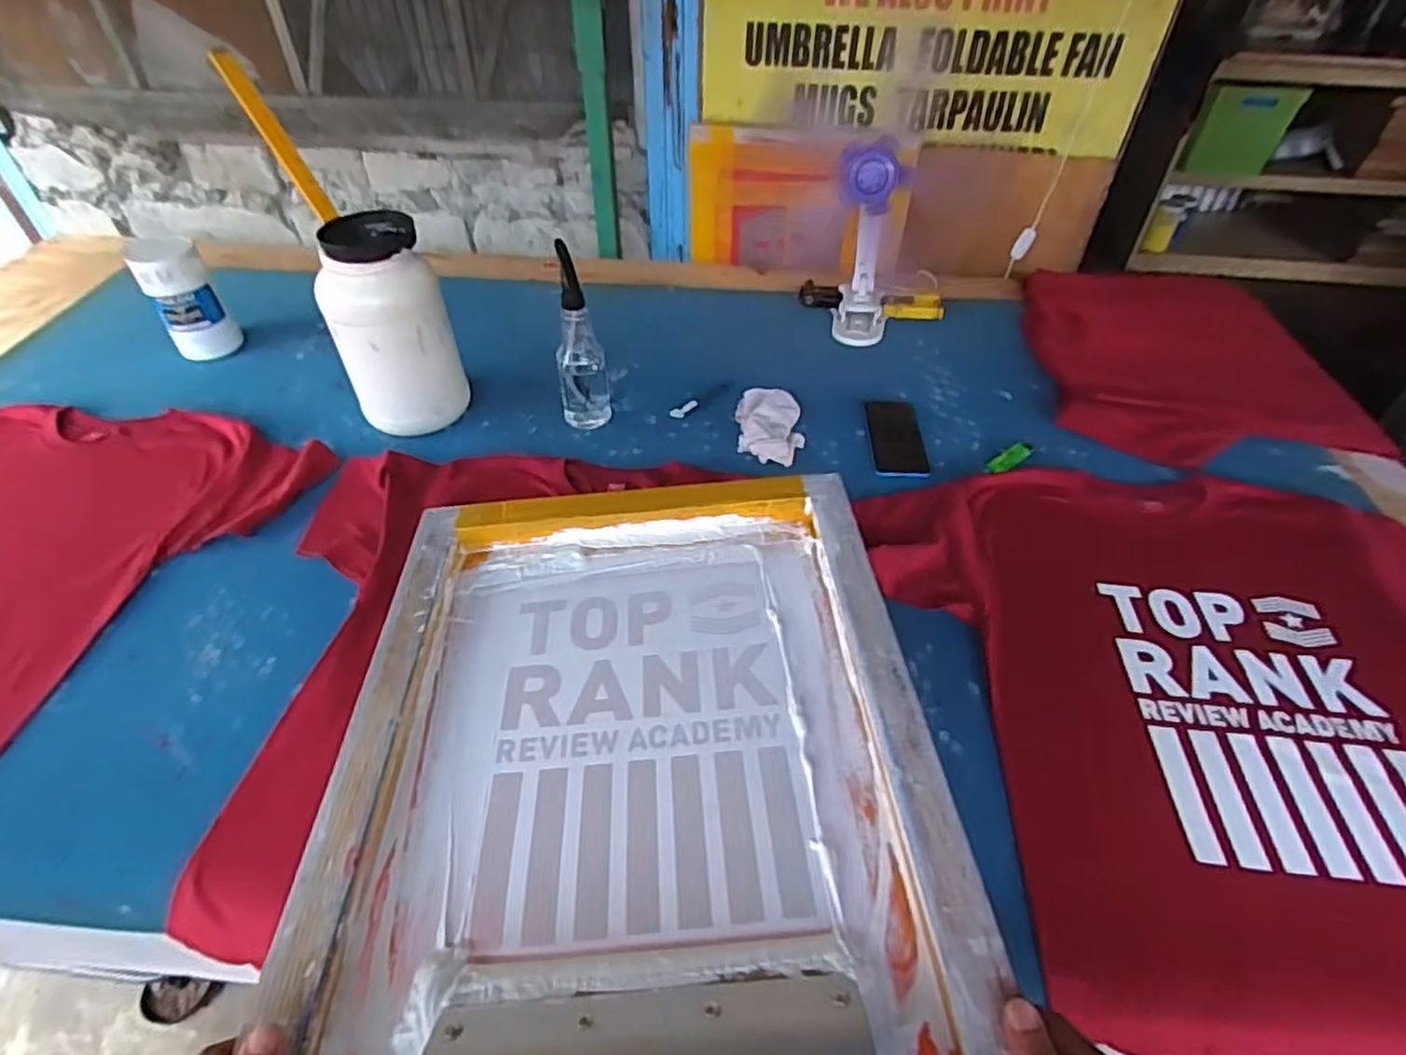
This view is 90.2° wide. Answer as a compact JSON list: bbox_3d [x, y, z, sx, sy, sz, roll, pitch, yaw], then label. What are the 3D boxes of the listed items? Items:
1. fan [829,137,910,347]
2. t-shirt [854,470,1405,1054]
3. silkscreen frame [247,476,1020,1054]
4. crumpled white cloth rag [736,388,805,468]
[{"bbox_3d":[0.263,-0.452,1.121,0.101,0.312,0.132,16,48,15],"label":"fan"},{"bbox_3d":[0.559,0.176,0.727,0.712,0.055,0.616,2,49,5],"label":"t-shirt"},{"bbox_3d":[-0.058,0.172,0.561,0.452,0.053,0.601,-5,40,-1],"label":"silkscreen frame"},{"bbox_3d":[0.098,-0.153,1.020,0.092,0.035,0.154,1,46,1],"label":"crumpled white cloth rag"}]

